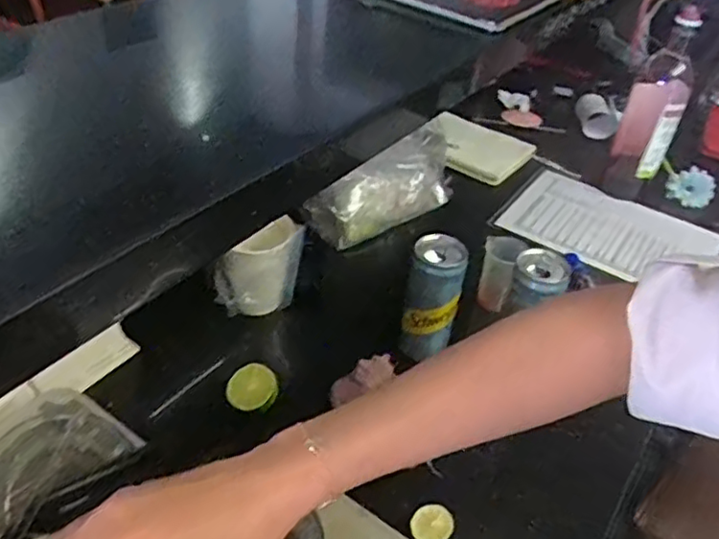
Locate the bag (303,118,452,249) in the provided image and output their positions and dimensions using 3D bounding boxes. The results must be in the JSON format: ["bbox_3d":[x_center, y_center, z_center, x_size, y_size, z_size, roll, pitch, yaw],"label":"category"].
[{"bbox_3d":[0.044,-0.128,0.920,0.258,0.107,0.093,-26,49,-32],"label":"bag"}]

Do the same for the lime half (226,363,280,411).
[{"bbox_3d":[-0.107,0.125,0.647,0.057,0.025,0.048,-8,58,18],"label":"lime half"}]

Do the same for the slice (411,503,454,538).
[{"bbox_3d":[0.066,0.230,0.564,0.036,0.011,0.039,4,40,-3],"label":"slice"}]

